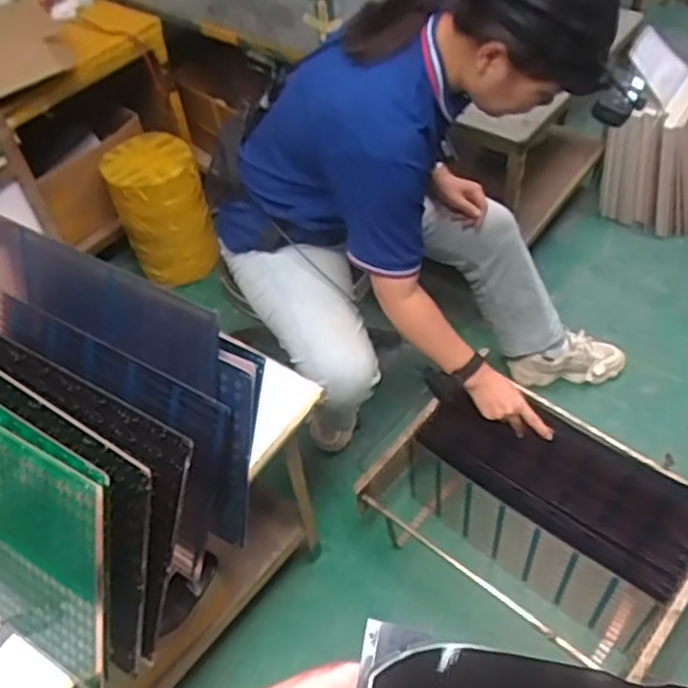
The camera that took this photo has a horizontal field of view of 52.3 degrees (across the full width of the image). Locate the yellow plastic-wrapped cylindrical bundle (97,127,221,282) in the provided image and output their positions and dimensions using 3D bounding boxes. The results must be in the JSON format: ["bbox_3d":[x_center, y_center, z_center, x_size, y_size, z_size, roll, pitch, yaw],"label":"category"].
[{"bbox_3d":[-0.463,-0.343,1.798,0.212,0.331,0.198,-2,49,3],"label":"yellow plastic-wrapped cylindrical bundle"}]

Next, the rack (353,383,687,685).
[{"bbox_3d":[0.353,0.306,1.293,0.556,0.323,0.382,33,60,28],"label":"rack"}]

